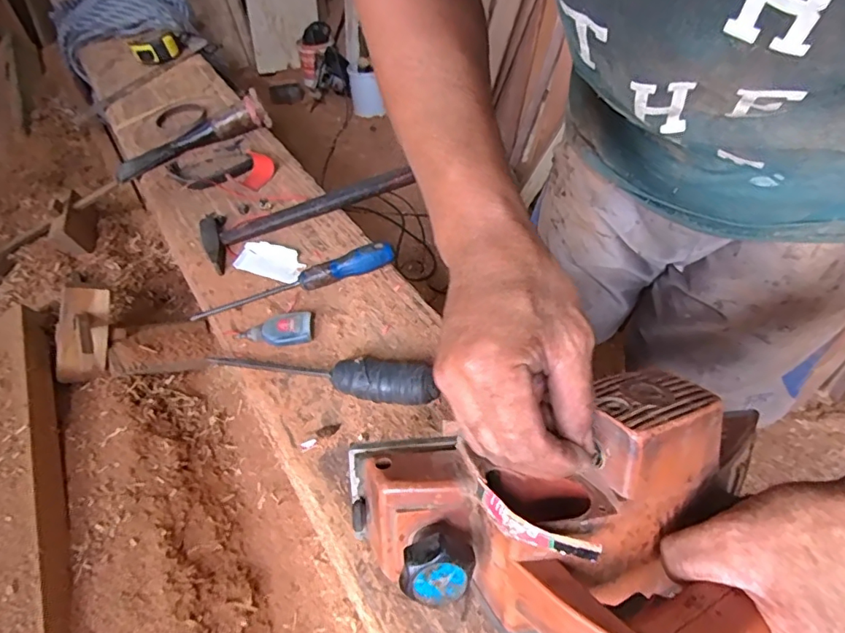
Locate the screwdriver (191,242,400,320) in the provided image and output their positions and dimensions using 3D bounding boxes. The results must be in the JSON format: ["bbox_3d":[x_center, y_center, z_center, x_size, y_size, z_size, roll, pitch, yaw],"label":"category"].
[{"bbox_3d":[-0.140,-0.042,0.548,0.220,0.032,0.022,-14,49,-7],"label":"screwdriver"}]

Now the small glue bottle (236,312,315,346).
[{"bbox_3d":[-0.148,0.016,0.511,0.074,0.018,0.032,-7,49,-2],"label":"small glue bottle"}]

